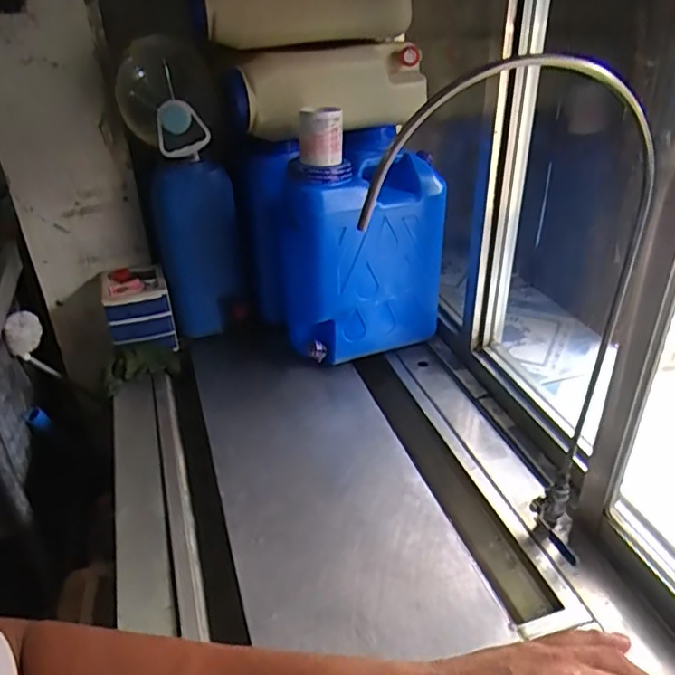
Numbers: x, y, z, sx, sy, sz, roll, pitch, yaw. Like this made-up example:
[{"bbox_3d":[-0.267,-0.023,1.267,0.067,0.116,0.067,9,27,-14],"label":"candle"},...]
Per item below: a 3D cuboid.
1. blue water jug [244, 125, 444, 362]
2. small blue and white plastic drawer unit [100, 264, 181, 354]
[{"bbox_3d":[0.010,-0.182,1.308,0.354,0.408,0.290,-17,35,-22],"label":"blue water jug"},{"bbox_3d":[-0.450,-0.062,1.364,0.138,0.148,0.166,-13,34,-17],"label":"small blue and white plastic drawer unit"}]

